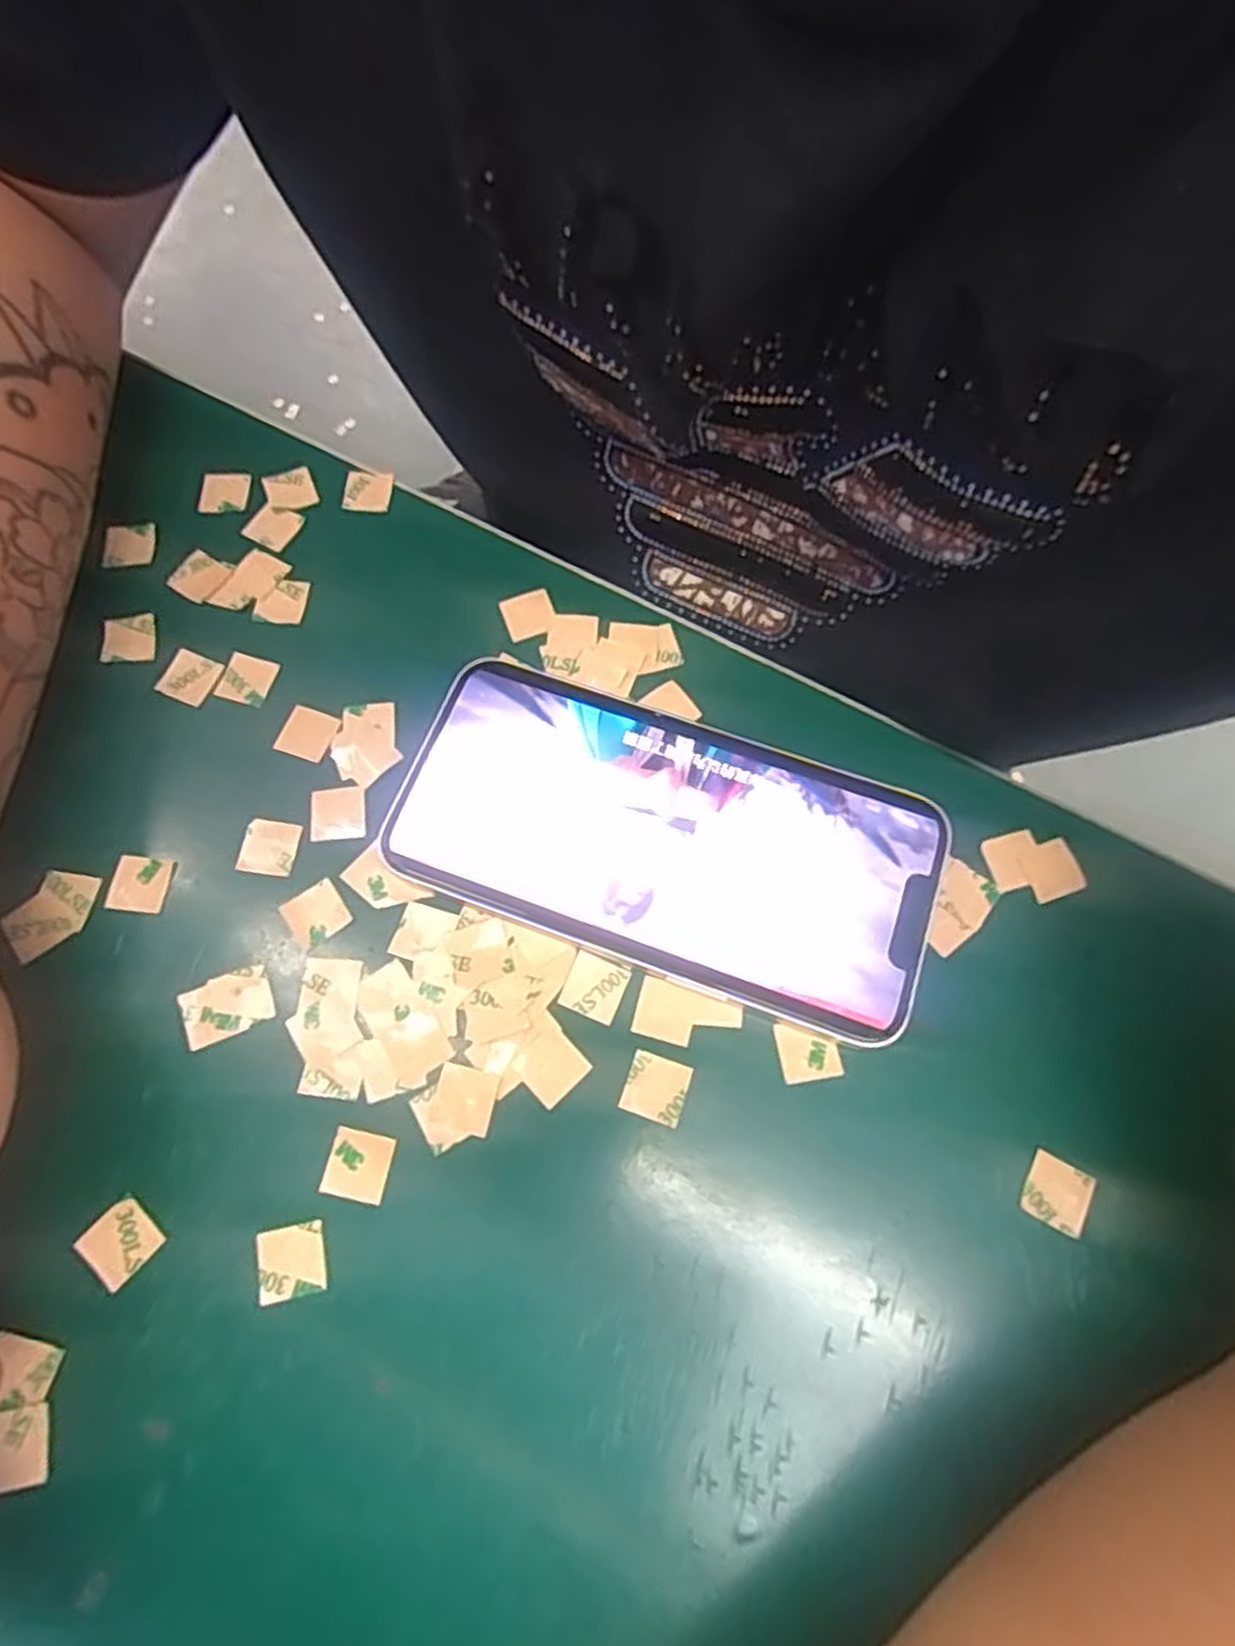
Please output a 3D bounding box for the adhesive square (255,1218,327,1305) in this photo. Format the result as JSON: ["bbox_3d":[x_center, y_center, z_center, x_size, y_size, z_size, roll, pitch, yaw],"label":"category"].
[{"bbox_3d":[-0.077,0.103,0.186,0.015,0.004,0.015,-12,71,-4],"label":"adhesive square"}]

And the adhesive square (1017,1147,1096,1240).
[{"bbox_3d":[0.107,0.090,0.192,0.015,0.004,0.015,26,73,9],"label":"adhesive square"}]

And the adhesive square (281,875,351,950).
[{"bbox_3d":[-0.082,0.025,0.214,0.016,0.004,0.015,-35,75,-12],"label":"adhesive square"}]

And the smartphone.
[{"bbox_3d":[0.013,0.004,0.218,0.144,0.008,0.070,19,72,7],"label":"smartphone"}]

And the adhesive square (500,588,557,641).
[{"bbox_3d":[-0.028,-0.065,0.247,0.015,0.004,0.015,-21,76,-6],"label":"adhesive square"}]

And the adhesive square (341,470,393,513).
[{"bbox_3d":[-0.083,-0.111,0.262,0.014,0.004,0.016,8,71,3],"label":"adhesive square"}]

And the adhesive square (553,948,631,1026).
[{"bbox_3d":[-0.006,0.043,0.208,0.015,0.004,0.015,23,74,4],"label":"adhesive square"}]

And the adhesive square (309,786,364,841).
[{"bbox_3d":[-0.079,-0.003,0.222,0.015,0.004,0.015,-6,71,-2],"label":"adhesive square"}]

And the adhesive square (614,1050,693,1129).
[{"bbox_3d":[0.010,0.067,0.200,0.015,0.004,0.015,18,74,8],"label":"adhesive square"}]

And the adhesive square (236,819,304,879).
[{"bbox_3d":[-0.097,0.006,0.219,0.015,0.004,0.015,8,71,3],"label":"adhesive square"}]

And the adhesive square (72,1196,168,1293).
[{"bbox_3d":[-0.117,0.099,0.187,0.015,0.004,0.016,42,74,7],"label":"adhesive square"}]

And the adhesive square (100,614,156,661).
[{"bbox_3d":[-0.149,-0.057,0.241,0.015,0.004,0.016,-3,76,-10],"label":"adhesive square"}]

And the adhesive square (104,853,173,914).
[{"bbox_3d":[-0.130,0.016,0.215,0.015,0.004,0.015,8,71,3],"label":"adhesive square"}]

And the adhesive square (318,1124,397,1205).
[{"bbox_3d":[-0.063,0.083,0.193,0.015,0.004,0.015,11,71,4],"label":"adhesive square"}]

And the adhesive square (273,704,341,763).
[{"bbox_3d":[-0.091,-0.027,0.231,0.016,0.004,0.015,18,72,6],"label":"adhesive square"}]

